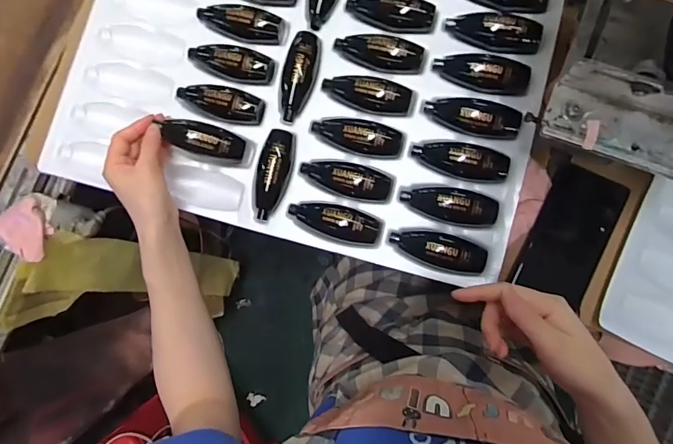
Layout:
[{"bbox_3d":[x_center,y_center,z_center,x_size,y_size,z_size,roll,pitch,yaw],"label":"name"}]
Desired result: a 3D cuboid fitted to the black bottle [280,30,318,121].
[{"bbox_3d":[-0.046,-0.167,0.485,0.037,0.021,0.101,17,85,6],"label":"black bottle"}]

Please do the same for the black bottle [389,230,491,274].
[{"bbox_3d":[0.108,0.027,0.457,0.099,0.030,0.039,16,85,19],"label":"black bottle"}]

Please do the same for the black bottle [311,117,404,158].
[{"bbox_3d":[0.022,-0.099,0.473,0.101,0.022,0.037,13,85,6],"label":"black bottle"}]

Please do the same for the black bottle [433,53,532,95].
[{"bbox_3d":[0.158,-0.165,0.466,0.101,0.026,0.037,18,85,6],"label":"black bottle"}]

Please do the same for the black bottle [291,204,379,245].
[{"bbox_3d":[-0.003,-0.002,0.469,0.100,0.023,0.038,16,85,6],"label":"black bottle"}]

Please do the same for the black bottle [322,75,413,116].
[{"bbox_3d":[0.034,-0.145,0.475,0.099,0.025,0.039,12,85,6],"label":"black bottle"}]

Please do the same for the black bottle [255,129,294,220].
[{"bbox_3d":[-0.072,-0.054,0.478,0.037,0.018,0.100,15,85,6],"label":"black bottle"}]

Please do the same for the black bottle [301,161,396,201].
[{"bbox_3d":[0.010,-0.048,0.473,0.102,0.025,0.039,14,85,6],"label":"black bottle"}]

